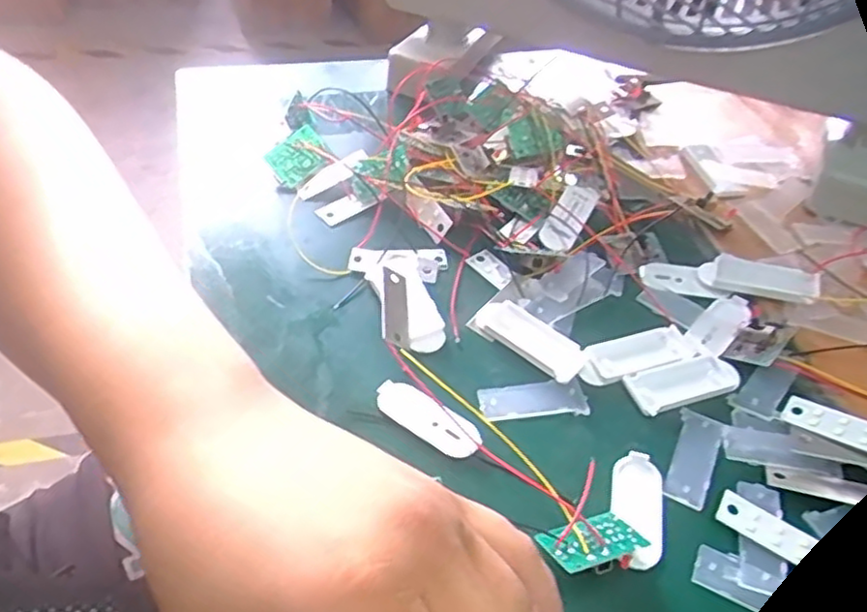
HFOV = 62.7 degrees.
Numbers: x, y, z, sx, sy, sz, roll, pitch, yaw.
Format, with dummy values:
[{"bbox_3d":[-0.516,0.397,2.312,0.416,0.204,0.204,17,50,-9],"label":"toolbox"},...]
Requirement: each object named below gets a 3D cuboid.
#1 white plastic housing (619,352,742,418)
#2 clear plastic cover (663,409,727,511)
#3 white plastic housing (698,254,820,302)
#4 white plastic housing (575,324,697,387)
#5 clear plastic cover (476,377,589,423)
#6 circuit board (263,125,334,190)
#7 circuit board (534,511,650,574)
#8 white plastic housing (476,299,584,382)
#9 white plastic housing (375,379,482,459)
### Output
[{"bbox_3d":[0.118,0.035,0.334,0.055,0.004,0.022,-13,49,-19],"label":"white plastic housing"},{"bbox_3d":[0.113,0.066,0.309,0.018,0.006,0.047,23,48,15],"label":"clear plastic cover"},{"bbox_3d":[0.173,-0.014,0.380,0.057,0.012,0.022,19,47,11],"label":"white plastic housing"},{"bbox_3d":[0.099,0.023,0.342,0.060,0.006,0.019,-15,50,-20],"label":"white plastic housing"},{"bbox_3d":[0.045,0.043,0.322,0.047,0.004,0.018,-5,47,-12],"label":"clear plastic cover"},{"bbox_3d":[-0.080,-0.089,0.423,0.033,0.007,0.026,-41,90,-3],"label":"circuit board"},{"bbox_3d":[0.058,0.088,0.267,0.036,0.007,0.023,-9,34,-18],"label":"circuit board"},{"bbox_3d":[0.046,0.015,0.343,0.056,0.007,0.020,36,52,25],"label":"white plastic housing"},{"bbox_3d":[-0.003,0.049,0.309,0.050,0.007,0.016,34,55,21],"label":"white plastic housing"}]

